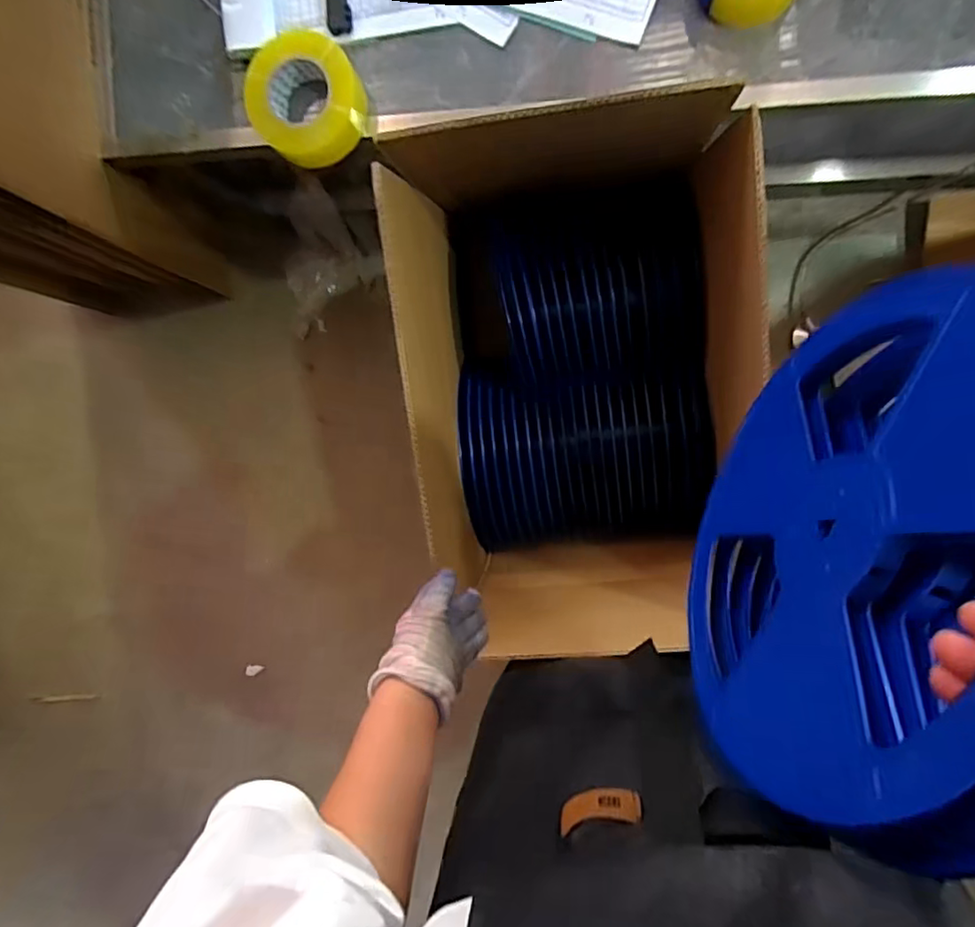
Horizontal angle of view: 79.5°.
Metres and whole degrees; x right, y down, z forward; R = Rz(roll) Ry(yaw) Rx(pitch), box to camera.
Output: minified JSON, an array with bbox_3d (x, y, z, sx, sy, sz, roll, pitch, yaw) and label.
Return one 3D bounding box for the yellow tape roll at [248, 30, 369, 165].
[{"bbox_3d":[-0.224,-0.452,0.731,0.136,0.063,0.139,1,96,8],"label":"yellow tape roll"}]

